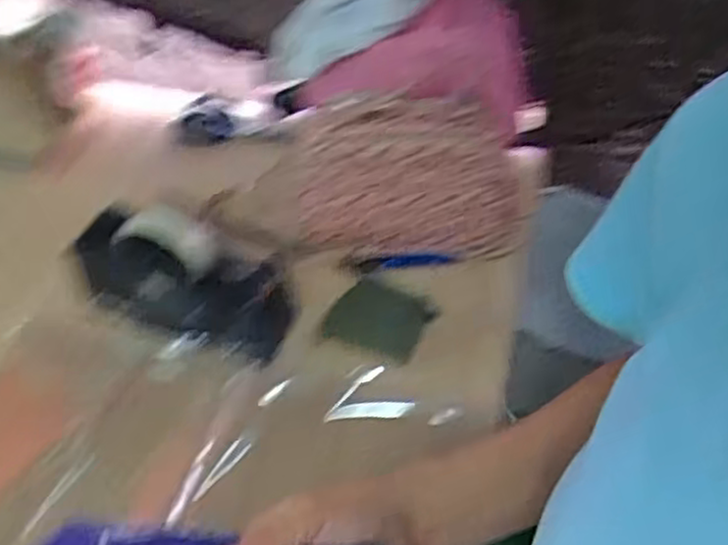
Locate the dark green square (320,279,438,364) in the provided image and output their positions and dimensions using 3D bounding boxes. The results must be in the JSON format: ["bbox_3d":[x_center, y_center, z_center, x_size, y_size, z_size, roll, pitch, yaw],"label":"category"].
[{"bbox_3d":[0.015,0.046,0.762,0.091,0.012,0.081,24,58,4],"label":"dark green square"}]

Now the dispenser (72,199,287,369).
[{"bbox_3d":[-0.169,0.006,0.718,0.198,0.115,0.084,17,51,15],"label":"dispenser"}]

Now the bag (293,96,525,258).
[{"bbox_3d":[0.046,-0.096,0.781,0.232,0.140,0.081,-1,49,-1],"label":"bag"}]

